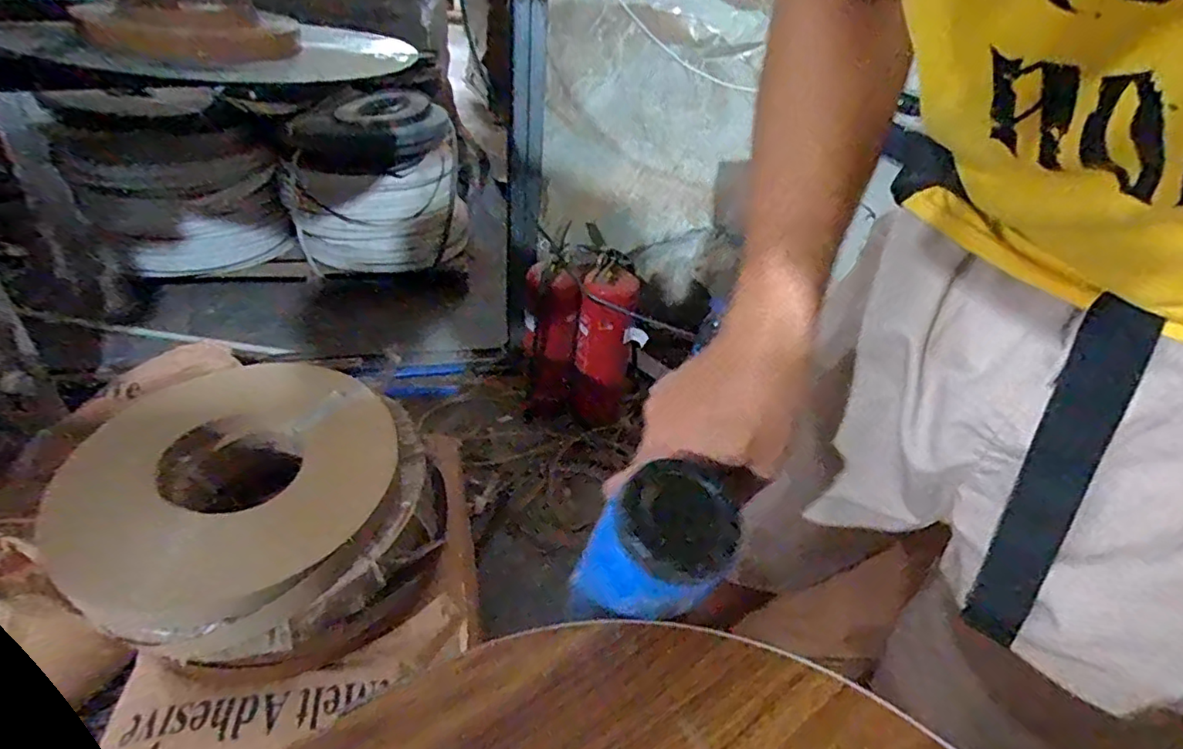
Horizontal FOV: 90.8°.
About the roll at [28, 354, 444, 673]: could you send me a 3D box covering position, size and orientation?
[{"bbox_3d":[-0.440,0.175,0.788,0.442,0.121,0.399,34,43,17],"label":"roll"}]

